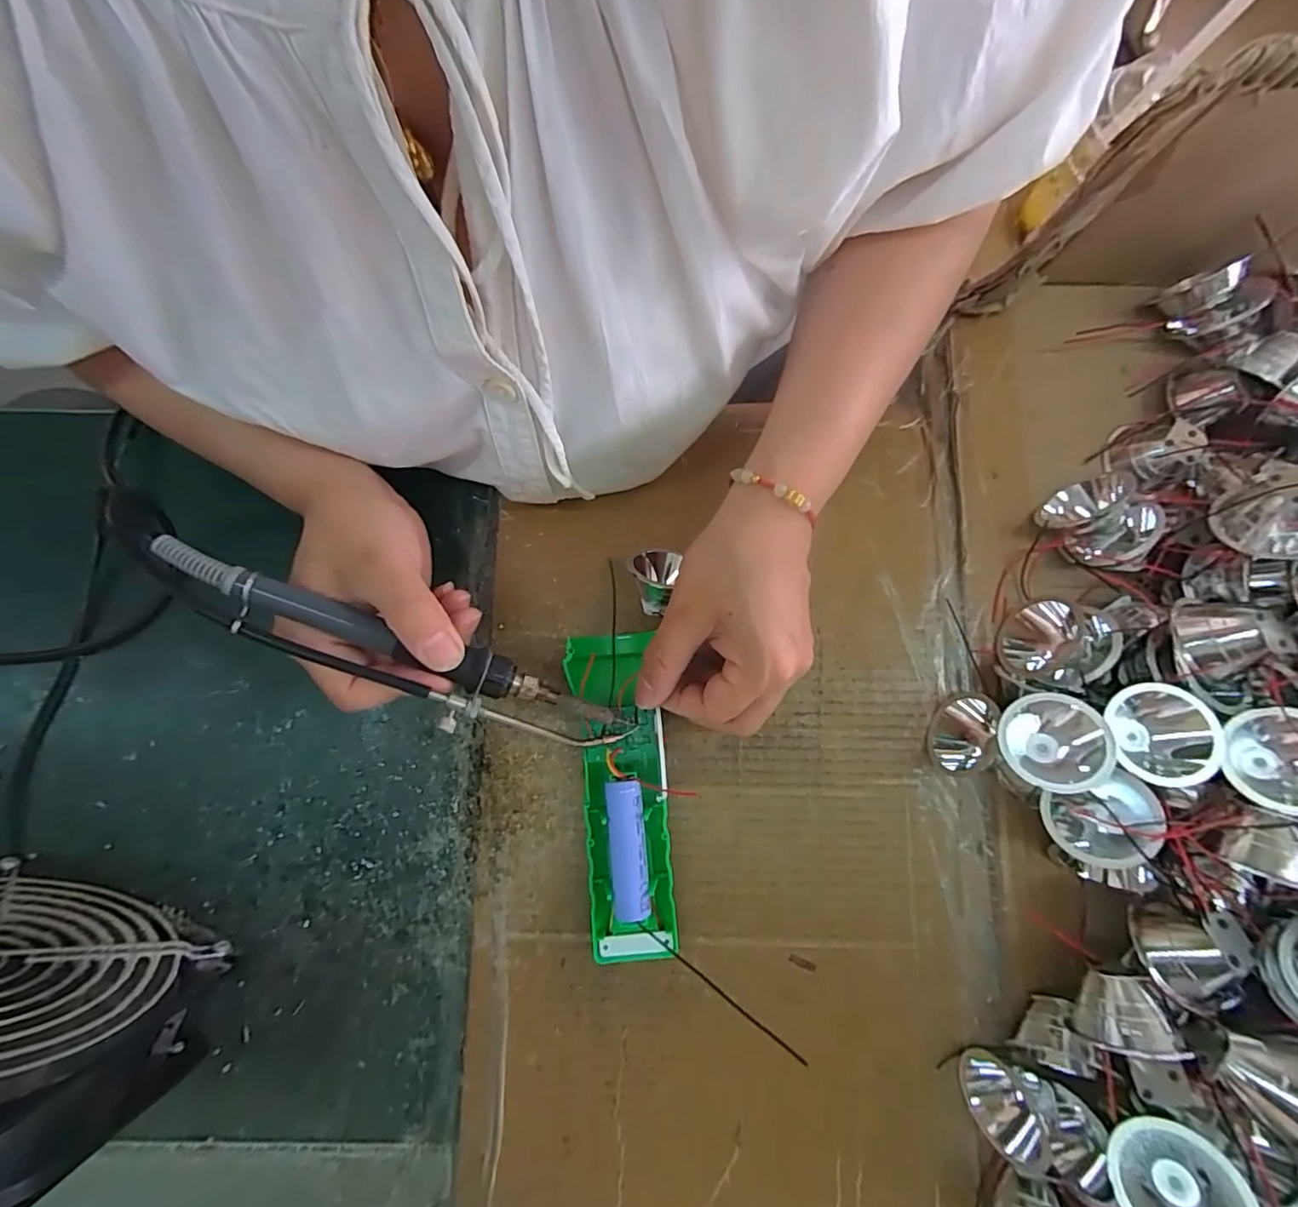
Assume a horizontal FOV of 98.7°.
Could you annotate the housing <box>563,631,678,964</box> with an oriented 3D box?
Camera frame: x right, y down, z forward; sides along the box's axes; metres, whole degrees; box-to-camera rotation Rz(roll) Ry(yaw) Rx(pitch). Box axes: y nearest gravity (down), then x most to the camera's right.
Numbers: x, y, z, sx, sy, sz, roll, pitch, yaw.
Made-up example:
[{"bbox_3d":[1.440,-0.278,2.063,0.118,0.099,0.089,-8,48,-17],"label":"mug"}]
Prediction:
[{"bbox_3d":[-0.013,0.094,0.279,0.043,0.018,0.158,-7,80,0],"label":"housing"}]

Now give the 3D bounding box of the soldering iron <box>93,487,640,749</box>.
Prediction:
[{"bbox_3d":[-0.112,0.022,0.242,0.220,0.019,0.032,27,79,-17],"label":"soldering iron"}]

